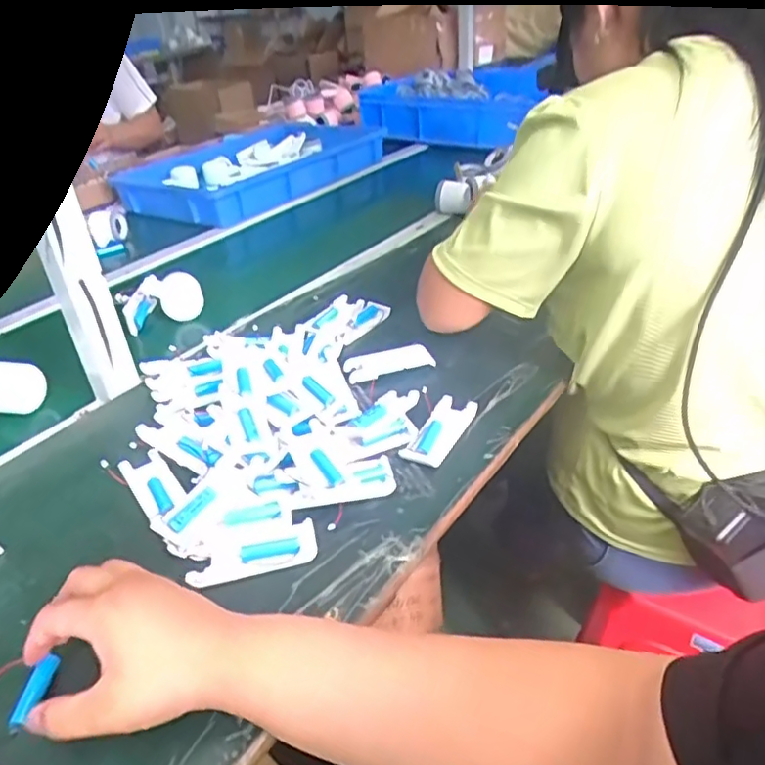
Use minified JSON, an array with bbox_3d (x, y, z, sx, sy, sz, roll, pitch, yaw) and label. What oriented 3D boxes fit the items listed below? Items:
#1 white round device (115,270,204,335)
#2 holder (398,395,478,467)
[{"bbox_3d":[-0.315,-0.118,0.894,0.111,0.069,0.035,-15,12,-6],"label":"white round device"},{"bbox_3d":[0.058,0.047,0.625,0.046,0.015,0.099,19,40,31],"label":"holder"}]

